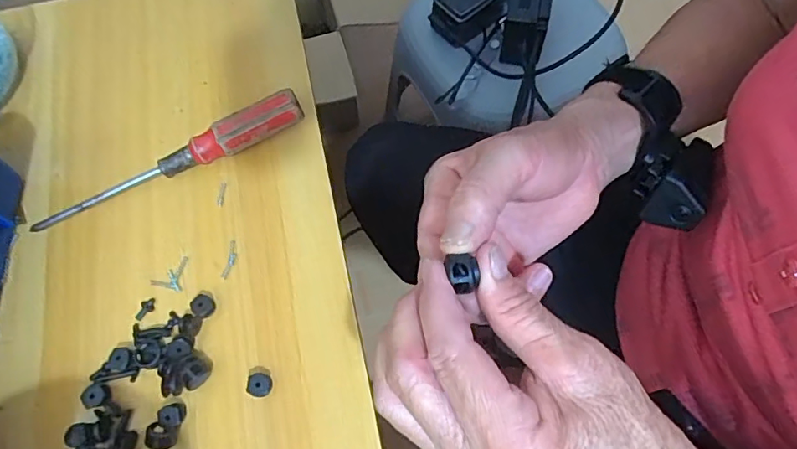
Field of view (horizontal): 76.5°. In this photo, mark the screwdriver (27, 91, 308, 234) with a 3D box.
[{"bbox_3d":[-0.160,-0.045,0.349,0.193,0.031,0.021,-23,69,-7],"label":"screwdriver"}]

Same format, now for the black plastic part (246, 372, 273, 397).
[{"bbox_3d":[-0.082,0.095,0.300,0.013,0.011,0.013,-1,69,2],"label":"black plastic part"}]

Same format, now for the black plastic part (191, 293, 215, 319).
[{"bbox_3d":[-0.124,0.051,0.320,0.017,0.008,0.014,33,73,14],"label":"black plastic part"}]

